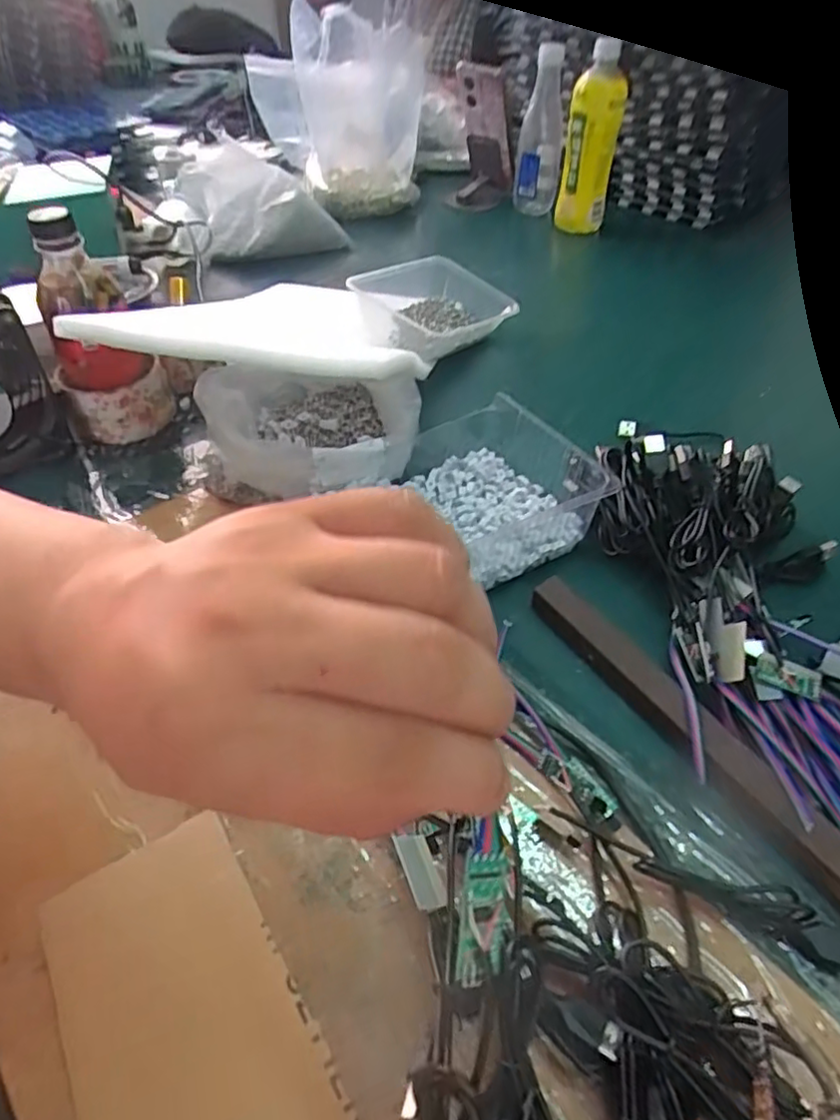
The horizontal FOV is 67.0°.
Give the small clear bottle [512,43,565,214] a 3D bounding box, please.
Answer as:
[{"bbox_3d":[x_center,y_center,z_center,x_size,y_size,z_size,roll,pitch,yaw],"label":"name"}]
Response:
[{"bbox_3d":[0.166,-0.586,0.874,0.061,0.188,0.051,3,48,4],"label":"small clear bottle"}]

